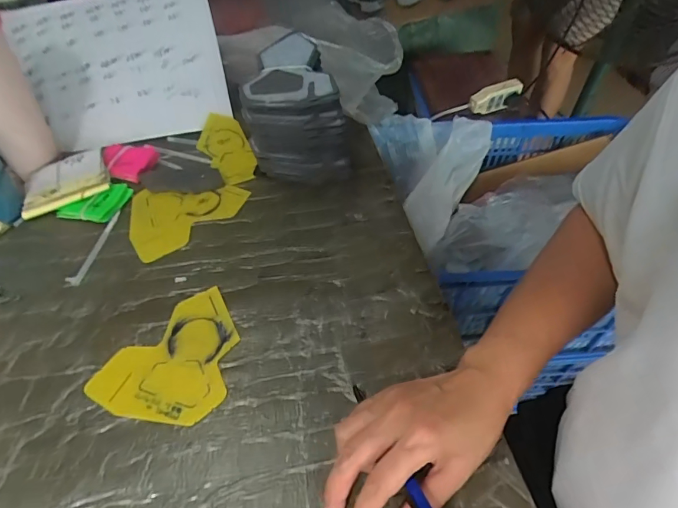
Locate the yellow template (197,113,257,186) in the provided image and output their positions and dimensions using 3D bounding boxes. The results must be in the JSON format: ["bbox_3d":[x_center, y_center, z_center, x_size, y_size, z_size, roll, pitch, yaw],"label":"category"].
[{"bbox_3d":[-0.139,-0.132,0.564,0.057,0.014,0.104,-28,69,-15],"label":"yellow template"}]

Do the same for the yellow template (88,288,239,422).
[{"bbox_3d":[-0.133,0.094,0.384,0.095,0.006,0.127,32,56,24],"label":"yellow template"}]

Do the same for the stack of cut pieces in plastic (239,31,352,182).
[{"bbox_3d":[-0.046,-0.158,0.519,0.112,0.132,0.118,0,49,-1],"label":"stack of cut pieces in plastic"}]

